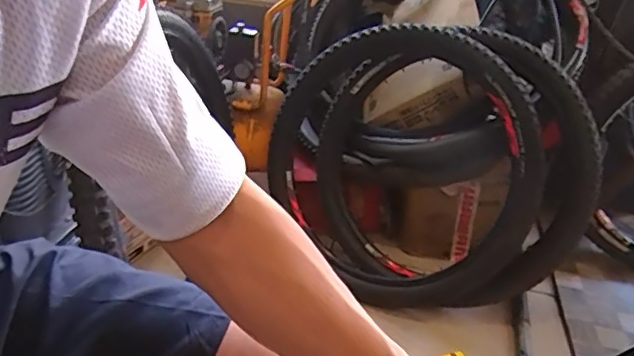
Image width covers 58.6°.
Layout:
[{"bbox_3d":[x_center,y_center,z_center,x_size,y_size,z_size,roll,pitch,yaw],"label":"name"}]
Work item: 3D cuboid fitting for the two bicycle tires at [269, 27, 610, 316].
[{"bbox_3d":[0.253,-0.029,1.381,0.745,0.730,0.114,49,30,12],"label":"two bicycle tires"}]

